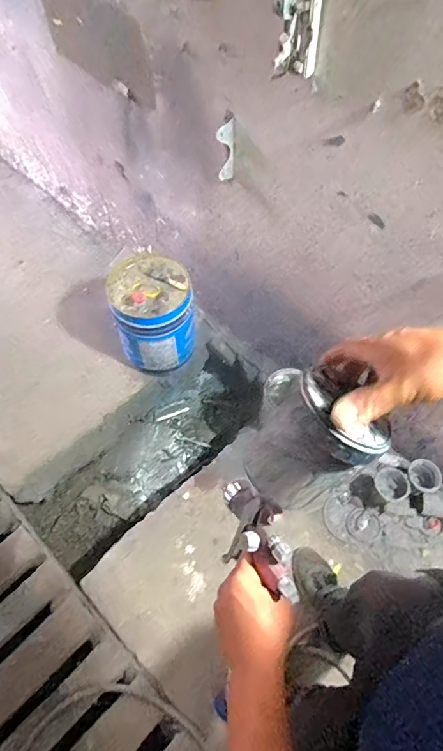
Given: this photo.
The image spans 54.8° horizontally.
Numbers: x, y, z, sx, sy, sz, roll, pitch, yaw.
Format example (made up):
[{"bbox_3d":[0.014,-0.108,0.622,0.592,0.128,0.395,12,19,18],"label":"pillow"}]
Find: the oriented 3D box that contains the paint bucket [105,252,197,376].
[{"bbox_3d":[-0.216,-0.197,1.462,0.257,0.360,0.252,0,59,-1],"label":"paint bucket"}]

